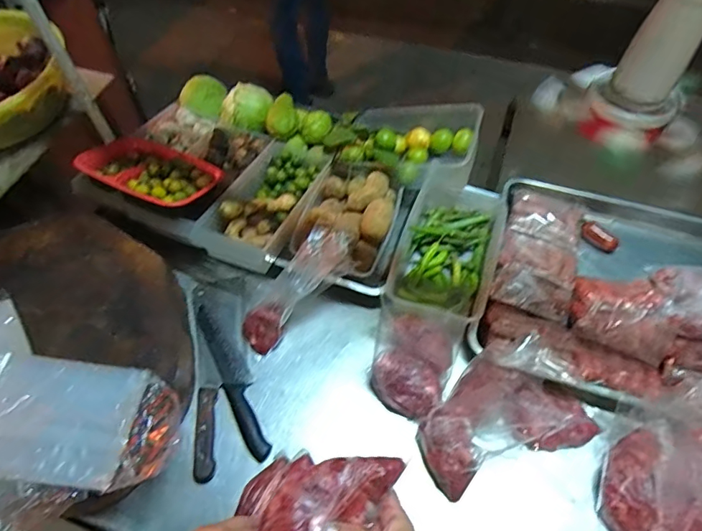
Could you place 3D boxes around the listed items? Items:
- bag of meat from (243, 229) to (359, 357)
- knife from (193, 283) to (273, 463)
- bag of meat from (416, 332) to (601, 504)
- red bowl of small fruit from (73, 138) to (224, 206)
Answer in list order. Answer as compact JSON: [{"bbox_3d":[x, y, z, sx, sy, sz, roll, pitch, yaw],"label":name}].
[{"bbox_3d":[-0.087,0.039,0.755,0.078,0.051,0.246,46,103,23],"label":"bag of meat"},{"bbox_3d":[-0.194,0.154,0.747,0.070,0.021,0.313,-19,61,-11],"label":"knife"},{"bbox_3d":[0.213,0.203,0.671,0.251,0.078,0.181,-22,62,-12],"label":"bag of meat"},{"bbox_3d":[-0.335,-0.156,0.783,0.214,0.048,0.139,21,46,12],"label":"red bowl of small fruit"}]

